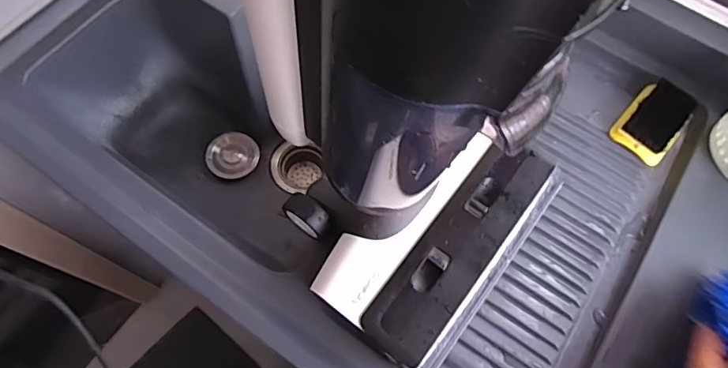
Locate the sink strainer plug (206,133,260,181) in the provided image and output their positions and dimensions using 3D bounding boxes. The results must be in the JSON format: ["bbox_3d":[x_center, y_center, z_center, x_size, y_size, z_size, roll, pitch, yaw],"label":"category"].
[{"bbox_3d":[-0.214,-0.047,0.799,0.080,0.015,0.075,0,86,-4],"label":"sink strainer plug"}]

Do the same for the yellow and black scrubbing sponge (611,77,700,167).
[{"bbox_3d":[0.370,-0.082,0.624,0.067,0.030,0.117,40,70,13],"label":"yellow and black scrubbing sponge"}]

